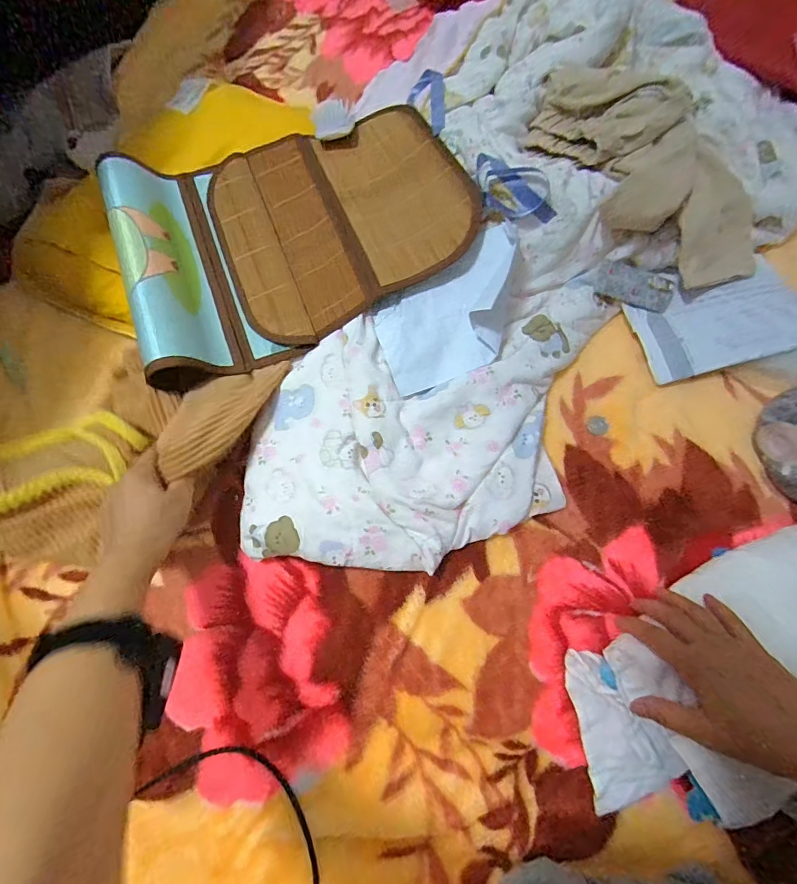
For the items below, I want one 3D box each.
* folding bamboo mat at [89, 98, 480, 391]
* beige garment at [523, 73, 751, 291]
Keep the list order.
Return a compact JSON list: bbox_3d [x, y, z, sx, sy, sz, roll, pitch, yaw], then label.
[{"bbox_3d":[-0.132,-0.276,0.541,0.418,0.052,0.313,-26,72,-8],"label":"folding bamboo mat"},{"bbox_3d":[0.287,-0.316,0.533,0.185,0.113,0.312,-34,73,-11],"label":"beige garment"}]

